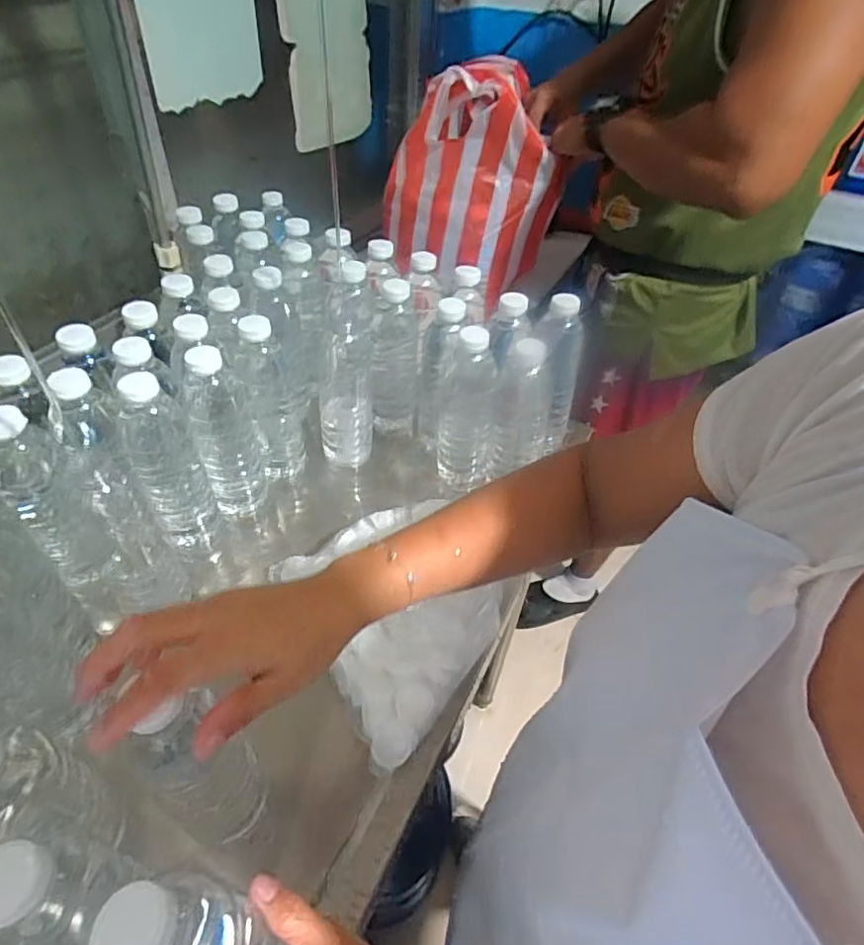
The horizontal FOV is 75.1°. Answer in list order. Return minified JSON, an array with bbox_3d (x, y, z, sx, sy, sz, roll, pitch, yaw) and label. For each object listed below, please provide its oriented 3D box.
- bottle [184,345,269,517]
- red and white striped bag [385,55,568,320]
[{"bbox_3d":[-0.213,-0.041,0.586,0.062,0.196,0.058,-13,47,-16],"label":"bottle"},{"bbox_3d":[0.069,-0.455,0.881,0.254,0.317,0.167,-4,45,-8],"label":"red and white striped bag"}]

